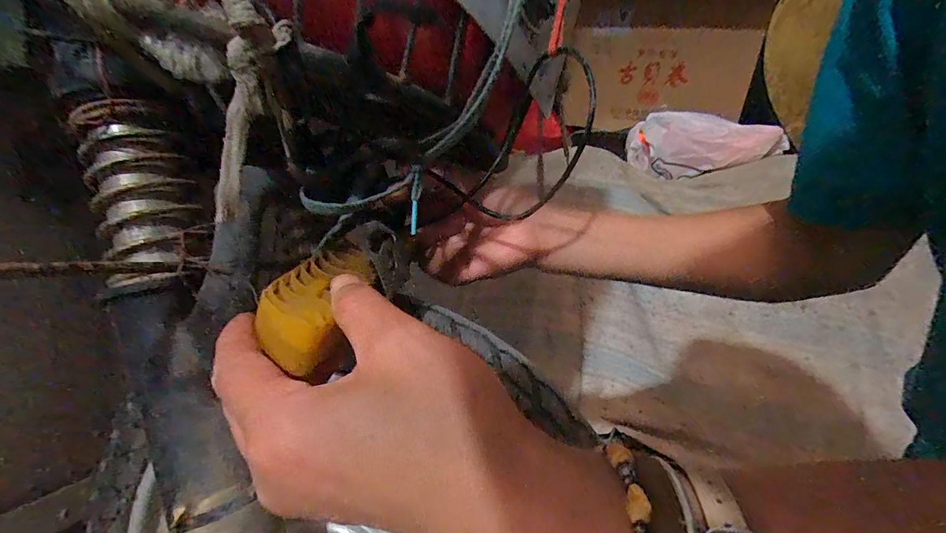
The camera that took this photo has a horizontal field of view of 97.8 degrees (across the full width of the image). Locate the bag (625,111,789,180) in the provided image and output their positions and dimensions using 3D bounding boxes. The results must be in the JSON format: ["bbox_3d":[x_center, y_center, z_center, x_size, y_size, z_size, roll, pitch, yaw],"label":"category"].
[{"bbox_3d":[0.528,-0.282,0.956,0.319,0.145,0.065,6,6,19],"label":"bag"}]

